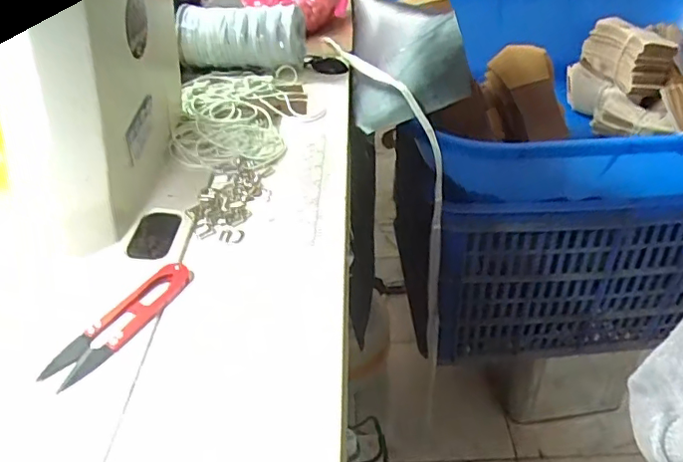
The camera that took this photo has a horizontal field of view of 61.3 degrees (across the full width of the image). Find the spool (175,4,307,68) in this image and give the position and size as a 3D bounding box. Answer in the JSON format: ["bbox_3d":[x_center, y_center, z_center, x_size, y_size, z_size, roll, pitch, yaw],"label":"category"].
[{"bbox_3d":[-0.106,-0.209,0.615,0.132,0.059,0.065,-6,38,-3],"label":"spool"}]

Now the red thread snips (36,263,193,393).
[{"bbox_3d":[-0.124,0.052,0.331,0.024,0.013,0.099,13,41,21],"label":"red thread snips"}]

